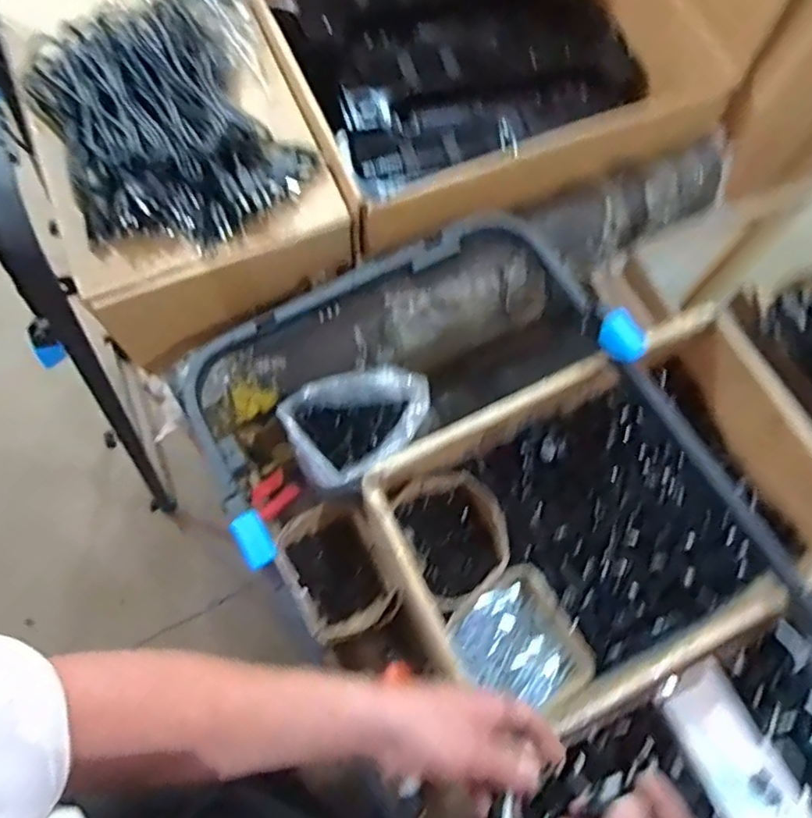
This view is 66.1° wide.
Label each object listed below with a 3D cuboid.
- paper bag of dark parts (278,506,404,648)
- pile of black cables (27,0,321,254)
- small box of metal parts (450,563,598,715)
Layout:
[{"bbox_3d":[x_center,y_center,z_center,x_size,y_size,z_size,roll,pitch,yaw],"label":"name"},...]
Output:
[{"bbox_3d":[-0.101,0.225,0.848,0.128,0.101,0.176,-28,74,-11],"label":"paper bag of dark parts"},{"bbox_3d":[-0.319,-0.409,0.819,0.308,0.051,0.447,-22,72,-9],"label":"pile of black cables"},{"bbox_3d":[0.144,0.294,0.783,0.133,0.071,0.158,-37,75,-14],"label":"small box of metal parts"}]

